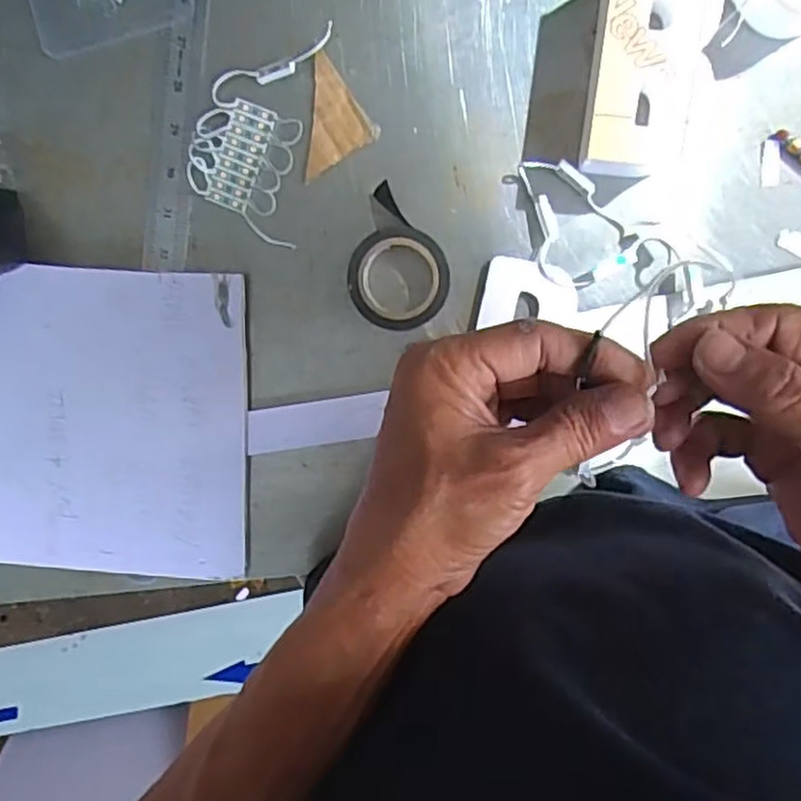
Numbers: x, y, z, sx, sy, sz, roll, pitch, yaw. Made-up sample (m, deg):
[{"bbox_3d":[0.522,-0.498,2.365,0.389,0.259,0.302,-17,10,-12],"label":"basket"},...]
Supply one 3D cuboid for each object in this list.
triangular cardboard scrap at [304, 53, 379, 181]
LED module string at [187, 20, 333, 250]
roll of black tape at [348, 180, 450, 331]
[{"bbox_3d":[-0.034,-0.170,0.441,0.041,0.004,0.071,7,98,5],"label":"triangular cardboard scrap"},{"bbox_3d":[-0.089,-0.160,0.437,0.070,0.019,0.121,12,99,4],"label":"LED module string"},{"bbox_3d":[-0.006,-0.081,0.440,0.058,0.019,0.078,-41,92,9],"label":"roll of black tape"}]

